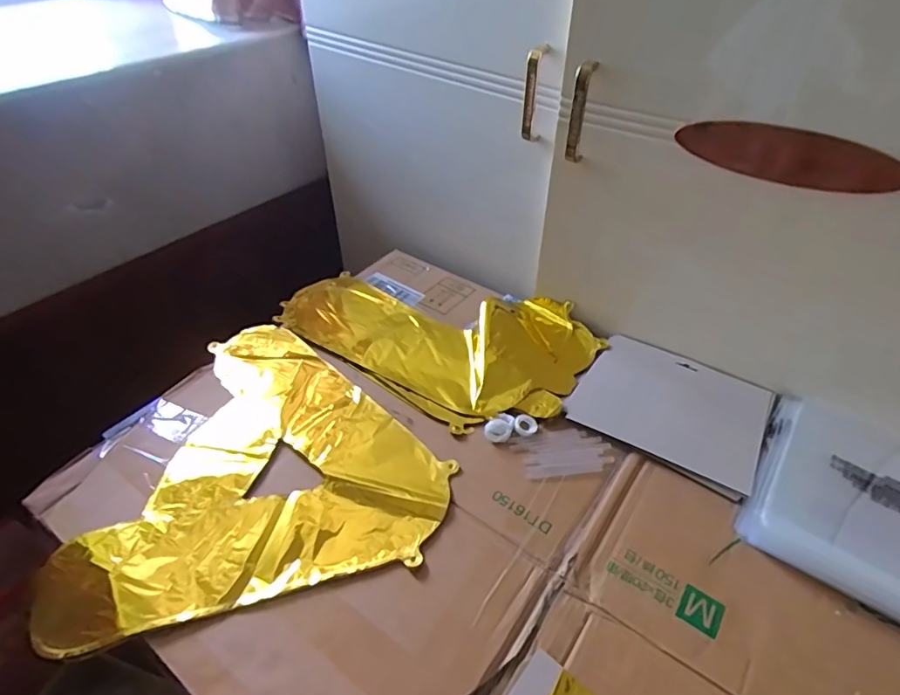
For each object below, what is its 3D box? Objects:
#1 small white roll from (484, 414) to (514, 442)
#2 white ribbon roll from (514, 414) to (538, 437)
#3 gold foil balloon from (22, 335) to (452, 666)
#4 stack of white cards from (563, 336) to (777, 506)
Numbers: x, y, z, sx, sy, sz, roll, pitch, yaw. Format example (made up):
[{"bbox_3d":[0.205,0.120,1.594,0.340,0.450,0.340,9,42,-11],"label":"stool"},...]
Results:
[{"bbox_3d":[0.055,0.087,0.584,0.027,0.009,0.036,21,47,20],"label":"small white roll"},{"bbox_3d":[0.084,0.086,0.587,0.025,0.005,0.027,0,44,0],"label":"white ribbon roll"},{"bbox_3d":[-0.167,0.136,0.557,0.323,0.043,0.363,9,44,9],"label":"gold foil balloon"},{"bbox_3d":[0.254,0.062,0.612,0.197,0.009,0.166,24,48,23],"label":"stack of white cards"}]

